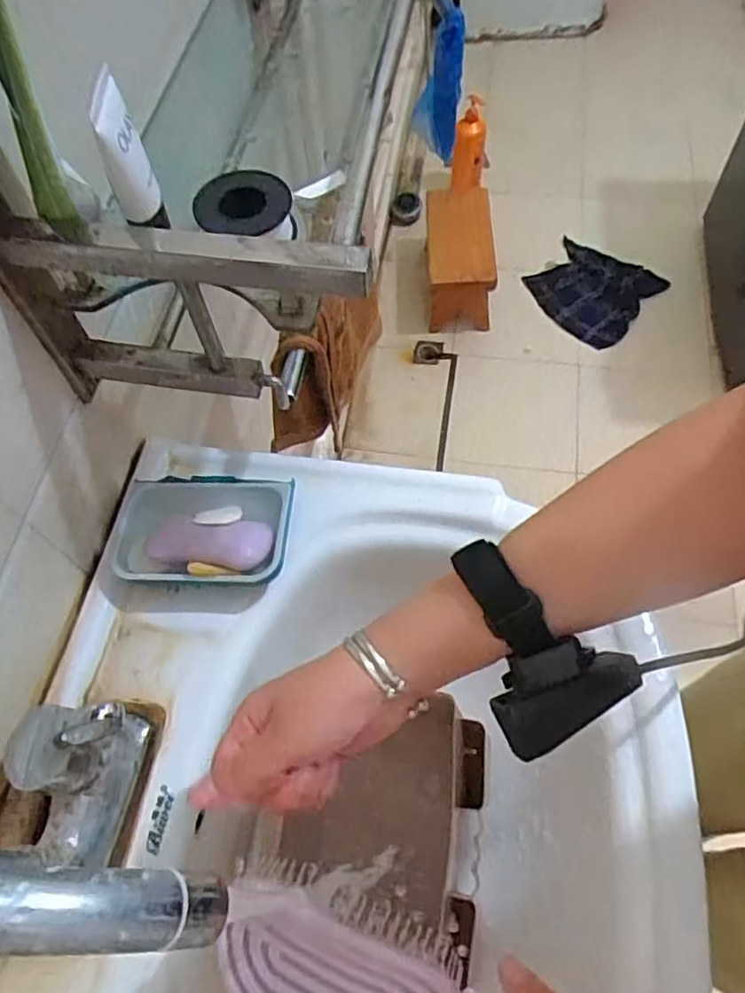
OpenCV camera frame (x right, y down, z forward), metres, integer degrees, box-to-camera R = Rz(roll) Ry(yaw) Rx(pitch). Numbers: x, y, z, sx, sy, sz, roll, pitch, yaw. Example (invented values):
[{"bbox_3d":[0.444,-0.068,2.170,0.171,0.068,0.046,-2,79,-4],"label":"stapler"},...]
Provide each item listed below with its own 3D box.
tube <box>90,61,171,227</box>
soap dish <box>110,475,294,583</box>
[{"bbox_3d":[-0.143,-0.195,0.383,0.025,0.088,0.026,-20,62,-8],"label":"tube"},{"bbox_3d":[-0.136,0.028,0.528,0.141,0.046,0.094,5,62,5],"label":"soap dish"}]

